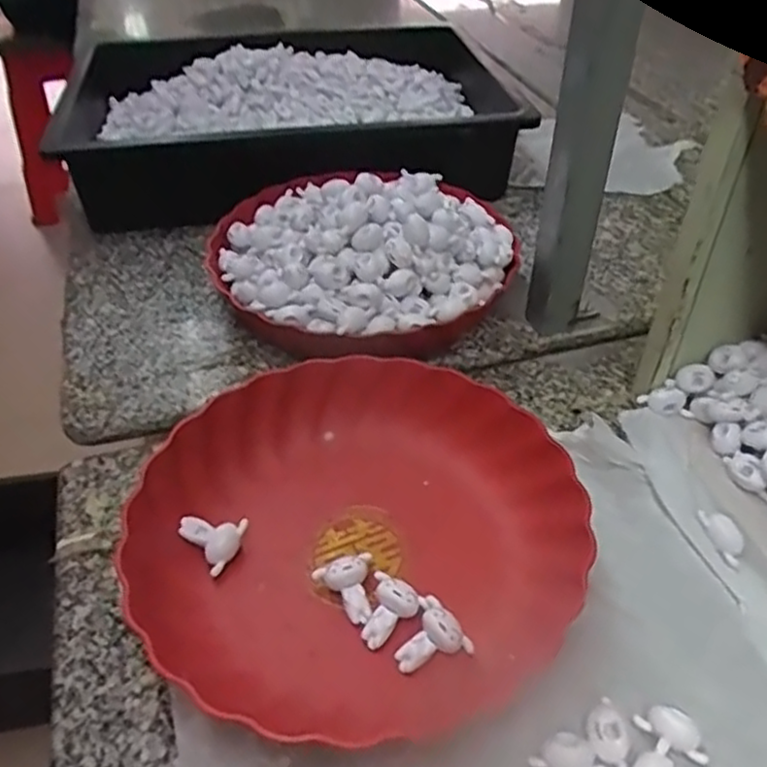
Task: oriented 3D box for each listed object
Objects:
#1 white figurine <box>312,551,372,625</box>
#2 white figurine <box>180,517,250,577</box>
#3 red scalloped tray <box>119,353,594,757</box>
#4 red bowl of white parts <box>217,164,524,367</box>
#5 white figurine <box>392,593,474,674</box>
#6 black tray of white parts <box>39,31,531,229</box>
[{"bbox_3d":[-0.022,0.112,0.387,0.031,0.020,0.036,-5,42,-5],"label":"white figurine"},{"bbox_3d":[-0.098,0.087,0.413,0.036,0.016,0.032,29,49,29],"label":"white figurine"},{"bbox_3d":[-0.013,0.080,0.404,0.238,0.046,0.227,17,45,19],"label":"red scalloped tray"},{"bbox_3d":[-0.015,-0.109,0.572,0.238,0.096,0.221,0,42,0],"label":"red bowl of white parts"},{"bbox_3d":[0.023,0.133,0.366,0.035,0.018,0.032,-29,49,-28],"label":"white figurine"},{"bbox_3d":[-0.096,-0.283,0.764,0.434,0.098,0.355,-8,42,-9],"label":"black tray of white parts"}]

